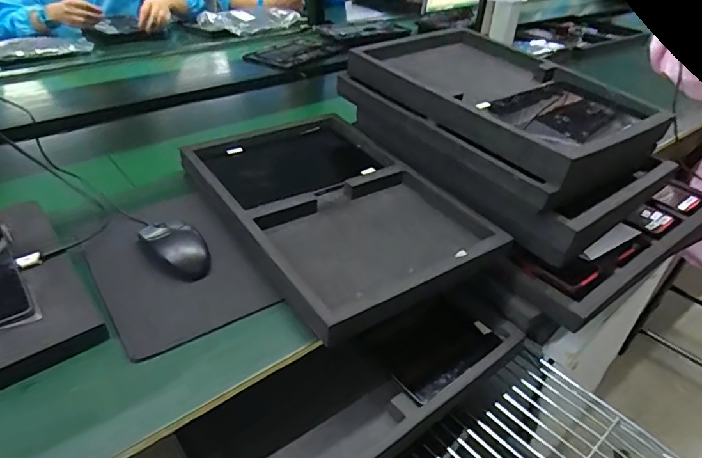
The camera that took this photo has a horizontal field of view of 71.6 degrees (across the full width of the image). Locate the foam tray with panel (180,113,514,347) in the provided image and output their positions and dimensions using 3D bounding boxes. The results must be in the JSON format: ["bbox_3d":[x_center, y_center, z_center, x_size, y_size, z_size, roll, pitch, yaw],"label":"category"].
[{"bbox_3d":[-0.036,-0.042,0.706,0.307,0.042,0.436,-22,43,-30],"label":"foam tray with panel"}]

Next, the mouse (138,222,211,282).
[{"bbox_3d":[-0.213,0.022,0.601,0.062,0.032,0.101,-26,46,-34],"label":"mouse"}]

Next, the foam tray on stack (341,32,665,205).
[{"bbox_3d":[0.244,-0.222,0.799,0.308,0.056,0.443,-21,43,-29],"label":"foam tray on stack"}]

